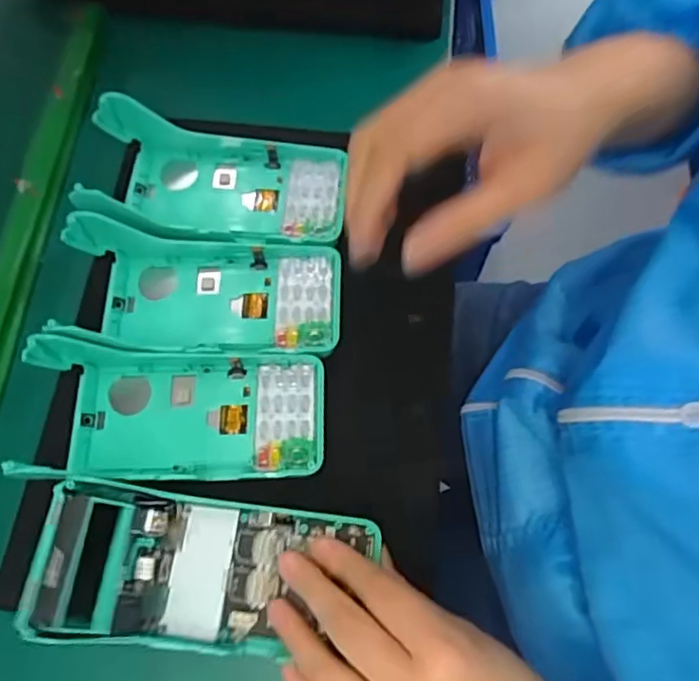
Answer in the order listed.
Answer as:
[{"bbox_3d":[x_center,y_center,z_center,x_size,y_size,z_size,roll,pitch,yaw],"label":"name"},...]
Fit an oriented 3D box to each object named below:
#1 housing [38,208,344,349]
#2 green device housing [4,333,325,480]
[{"bbox_3d":[-0.091,-0.034,0.365,0.168,0.049,0.081,-1,70,2],"label":"housing"},{"bbox_3d":[-0.105,0.040,0.342,0.177,0.046,0.076,-2,70,2],"label":"green device housing"}]

